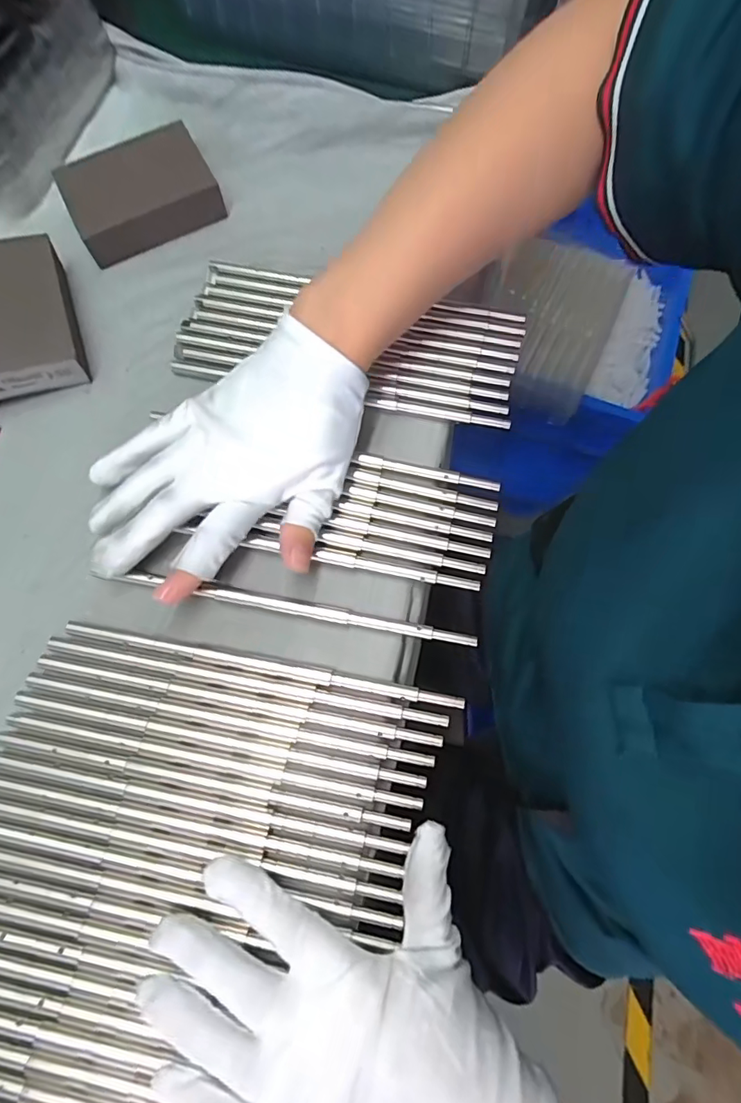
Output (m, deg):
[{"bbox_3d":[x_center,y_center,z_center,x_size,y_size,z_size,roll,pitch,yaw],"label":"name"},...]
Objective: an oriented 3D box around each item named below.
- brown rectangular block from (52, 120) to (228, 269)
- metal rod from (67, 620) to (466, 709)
[{"bbox_3d":[-0.158,-0.246,0.346,0.095,0.023,0.069,-26,74,-7],"label":"brown rectangular block"},{"bbox_3d":[-0.058,0.058,0.262,0.210,0.004,0.007,11,73,4],"label":"metal rod"}]

